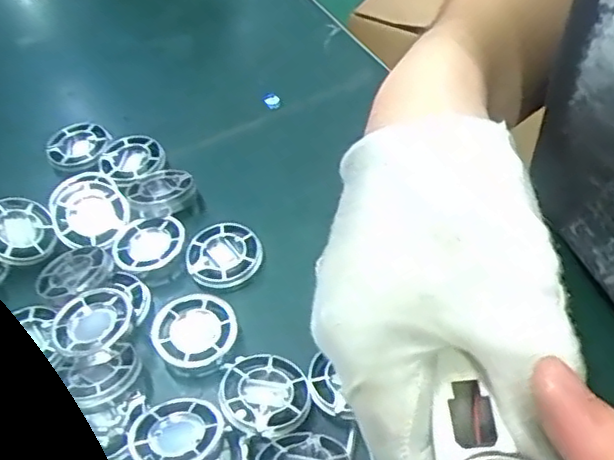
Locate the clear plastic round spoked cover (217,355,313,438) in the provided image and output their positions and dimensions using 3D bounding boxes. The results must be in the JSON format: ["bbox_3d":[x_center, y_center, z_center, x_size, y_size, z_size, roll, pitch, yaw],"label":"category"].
[{"bbox_3d":[-0.019,0.070,0.281,0.038,0.007,0.041,-4,50,5],"label":"clear plastic round spoked cover"}]

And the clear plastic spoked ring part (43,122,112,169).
[{"bbox_3d":[-0.145,-0.053,0.411,0.038,0.008,0.039,7,52,14],"label":"clear plastic spoked ring part"}]

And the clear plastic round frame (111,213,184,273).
[{"bbox_3d":[-0.084,0.008,0.347,0.038,0.009,0.036,-4,50,5],"label":"clear plastic round frame"}]

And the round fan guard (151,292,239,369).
[{"bbox_3d":[-0.053,0.046,0.307,0.039,0.005,0.038,-4,50,5],"label":"round fan guard"}]

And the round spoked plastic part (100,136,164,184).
[{"bbox_3d":[-0.106,-0.043,0.394,0.037,0.006,0.044,-28,52,-15],"label":"round spoked plastic part"}]

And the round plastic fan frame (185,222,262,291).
[{"bbox_3d":[-0.043,0.013,0.340,0.038,0.011,0.038,-4,50,5],"label":"round plastic fan frame"}]

